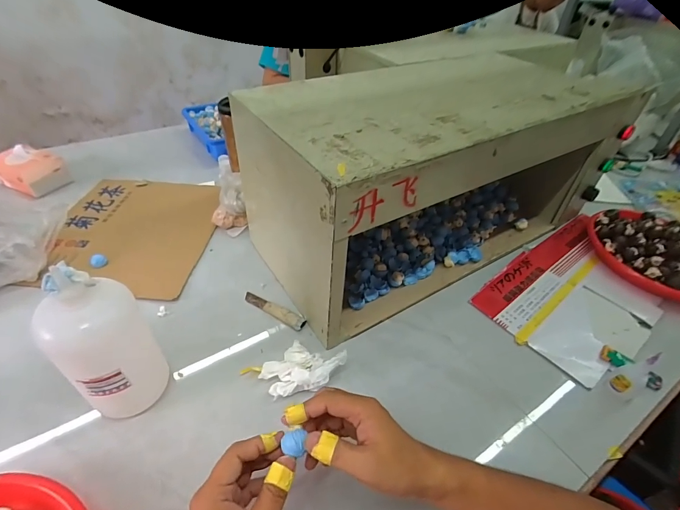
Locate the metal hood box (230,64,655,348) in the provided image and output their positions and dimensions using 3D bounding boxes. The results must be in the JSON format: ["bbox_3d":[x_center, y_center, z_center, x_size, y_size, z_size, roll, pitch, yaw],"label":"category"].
[{"bbox_3d":[0.172,-0.146,0.651,0.617,0.284,0.281,-22,48,-24],"label":"metal hood box"}]

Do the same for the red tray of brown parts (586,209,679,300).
[{"bbox_3d":[0.620,-0.013,0.689,0.247,0.062,0.246,-26,50,-28],"label":"red tray of brown parts"}]

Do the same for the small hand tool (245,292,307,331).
[{"bbox_3d":[-0.108,0.088,0.585,0.118,0.009,0.025,25,47,22],"label":"small hand tool"}]

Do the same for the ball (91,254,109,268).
[{"bbox_3d":[-0.429,0.009,0.639,0.020,0.020,0.025,33,51,29],"label":"ball"}]

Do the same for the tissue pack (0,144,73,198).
[{"bbox_3d":[-0.680,-0.187,0.789,0.116,0.079,0.101,18,45,15],"label":"tissue pack"}]

